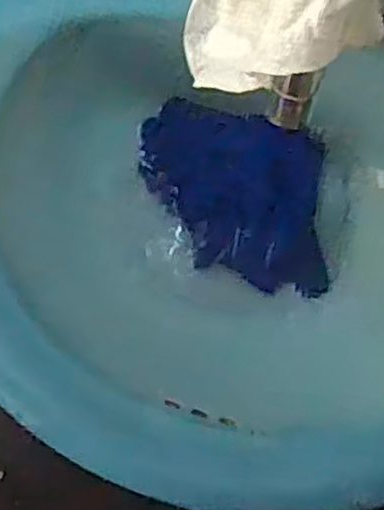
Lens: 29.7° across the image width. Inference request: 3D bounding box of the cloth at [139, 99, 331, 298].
[{"bbox_3d":[0.040,-0.052,0.631,0.178,0.025,0.139,14,83,-5],"label":"cloth"}]

